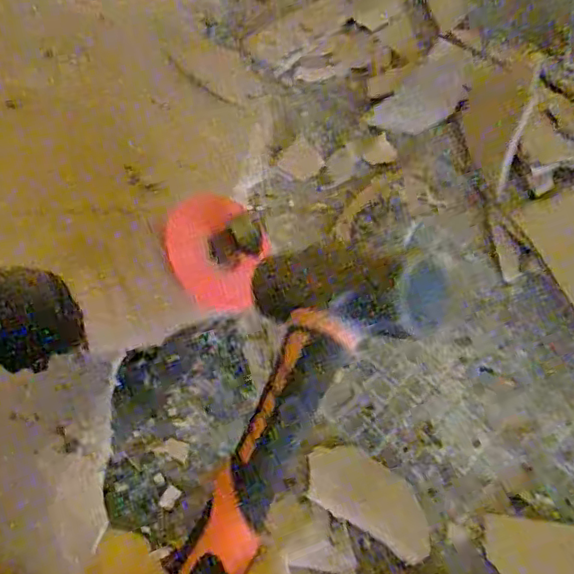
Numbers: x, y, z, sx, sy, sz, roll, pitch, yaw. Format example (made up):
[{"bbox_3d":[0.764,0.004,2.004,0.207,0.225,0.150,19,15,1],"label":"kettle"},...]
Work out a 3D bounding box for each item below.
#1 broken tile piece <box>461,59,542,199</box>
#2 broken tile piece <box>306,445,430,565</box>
[{"bbox_3d":[0.180,-0.143,0.523,0.053,0.004,0.127,15,78,23],"label":"broken tile piece"},{"bbox_3d":[0.059,0.147,0.419,0.095,0.007,0.048,31,70,13],"label":"broken tile piece"}]

